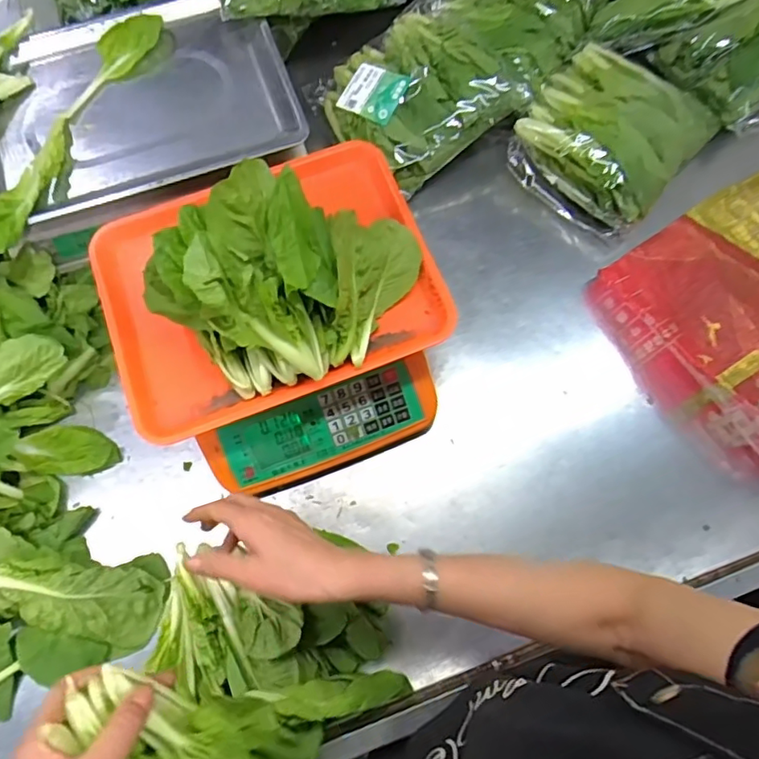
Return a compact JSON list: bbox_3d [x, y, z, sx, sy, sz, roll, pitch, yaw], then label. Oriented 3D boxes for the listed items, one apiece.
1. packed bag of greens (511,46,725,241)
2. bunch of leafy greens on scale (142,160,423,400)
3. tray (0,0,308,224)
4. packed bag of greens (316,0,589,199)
[{"bbox_3d":[0.268,-0.286,0.658,0.188,0.051,0.203,37,77,11],"label":"packed bag of greens"},{"bbox_3d":[-0.074,-0.097,0.480,0.159,0.096,0.205,41,78,11],"label":"bunch of leafy greens on scale"},{"bbox_3d":[-0.267,-0.298,0.615,0.331,0.029,0.232,-18,74,-5],"label":"tray"},{"bbox_3d":[0.104,-0.382,0.674,0.351,0.068,0.191,-34,76,-9],"label":"packed bag of greens"}]

